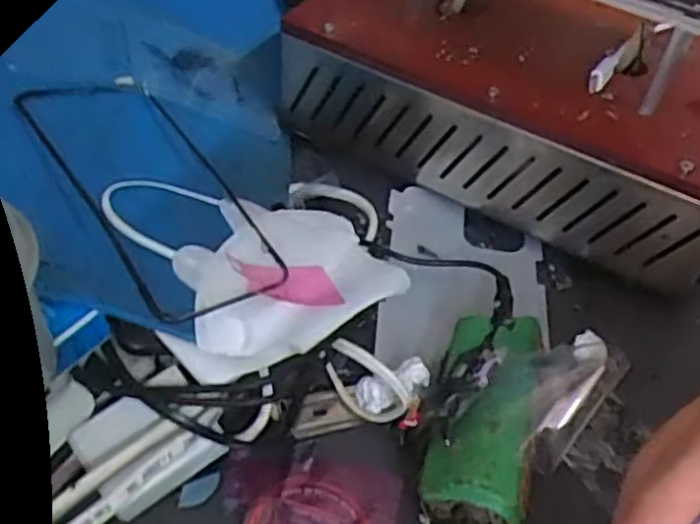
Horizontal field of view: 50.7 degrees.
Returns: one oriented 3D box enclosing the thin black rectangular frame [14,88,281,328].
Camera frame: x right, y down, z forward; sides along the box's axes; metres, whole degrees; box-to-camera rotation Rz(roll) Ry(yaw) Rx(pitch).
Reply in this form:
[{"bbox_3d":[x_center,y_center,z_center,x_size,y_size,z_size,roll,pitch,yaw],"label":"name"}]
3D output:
[{"bbox_3d":[-0.092,-0.036,0.352,0.078,0.008,0.154,-19,59,-42],"label":"thin black rectangular frame"}]

